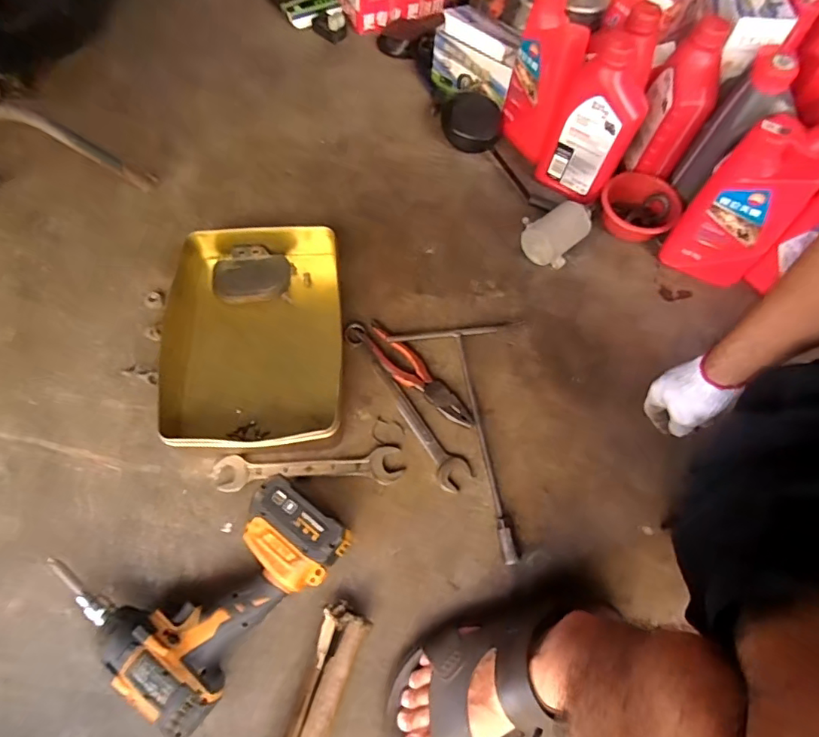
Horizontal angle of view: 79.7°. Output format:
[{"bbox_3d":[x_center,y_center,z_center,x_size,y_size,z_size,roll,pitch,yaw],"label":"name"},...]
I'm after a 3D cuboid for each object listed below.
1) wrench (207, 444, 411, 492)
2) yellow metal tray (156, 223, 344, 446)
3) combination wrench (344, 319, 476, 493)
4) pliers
[{"bbox_3d":[-0.123,0.121,0.592,0.222,0.007,0.043,-2,65,-2],"label":"wrench"},{"bbox_3d":[-0.206,-0.050,0.643,0.219,0.056,0.319,-4,65,-3],"label":"yellow metal tray"},{"bbox_3d":[-0.007,0.038,0.629,0.041,0.017,0.256,-30,69,-14],"label":"combination wrench"},{"bbox_3d":[0.009,0.009,0.643,0.187,0.018,0.041,41,71,16],"label":"pliers"}]

